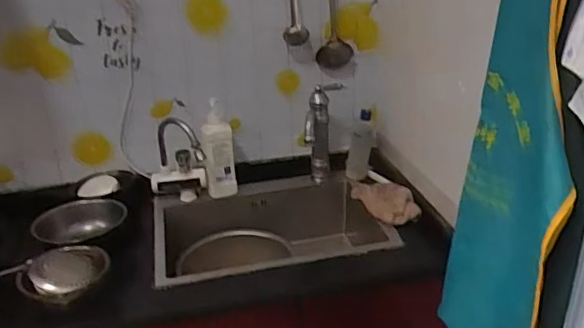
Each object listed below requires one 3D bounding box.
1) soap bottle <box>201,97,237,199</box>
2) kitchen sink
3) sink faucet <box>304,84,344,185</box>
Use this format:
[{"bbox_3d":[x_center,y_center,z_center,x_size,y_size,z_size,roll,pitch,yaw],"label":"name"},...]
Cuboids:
[{"bbox_3d":[-0.204,-0.040,1.564,0.080,0.270,0.079,-6,25,-6],"label":"soap bottle"},{"bbox_3d":[-0.053,0.215,1.519,0.599,0.179,0.392,-7,26,-10],"label":"kitchen sink"},{"bbox_3d":[0.082,-0.059,1.508,0.088,0.294,0.202,-1,25,2],"label":"sink faucet"}]

